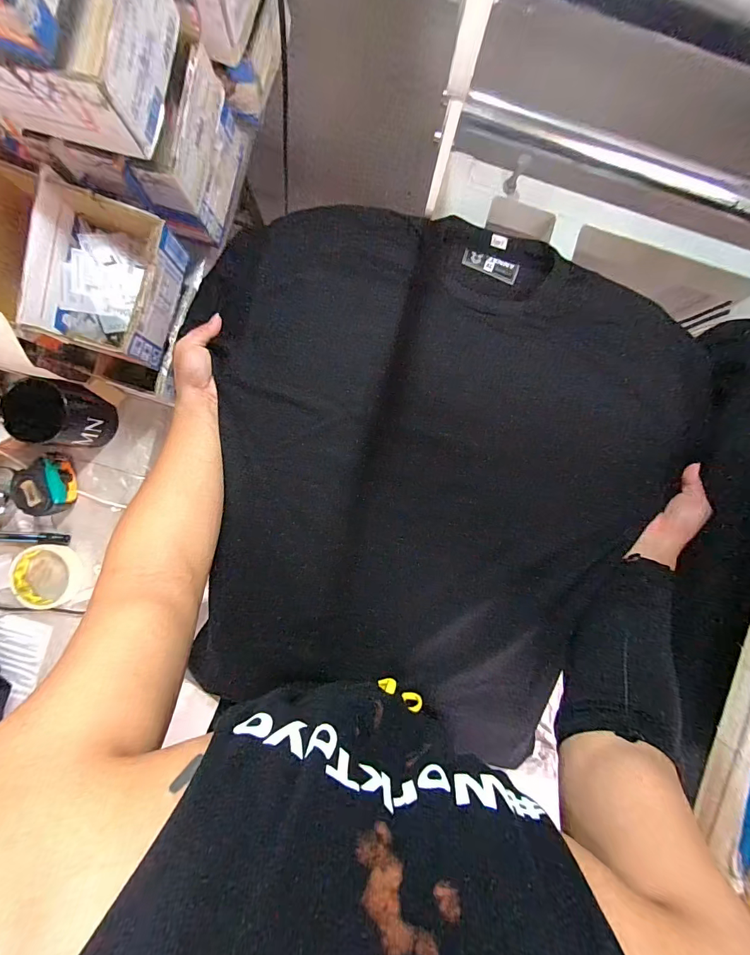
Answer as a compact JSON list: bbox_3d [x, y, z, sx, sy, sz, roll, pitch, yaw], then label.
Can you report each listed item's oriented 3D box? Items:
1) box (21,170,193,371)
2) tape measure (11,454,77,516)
[{"bbox_3d":[-0.313,-0.232,0.444,0.136,0.073,0.162,16,90,-3],"label":"box"},{"bbox_3d":[-0.476,0.011,0.547,0.072,0.043,0.084,-7,92,-3],"label":"tape measure"}]

